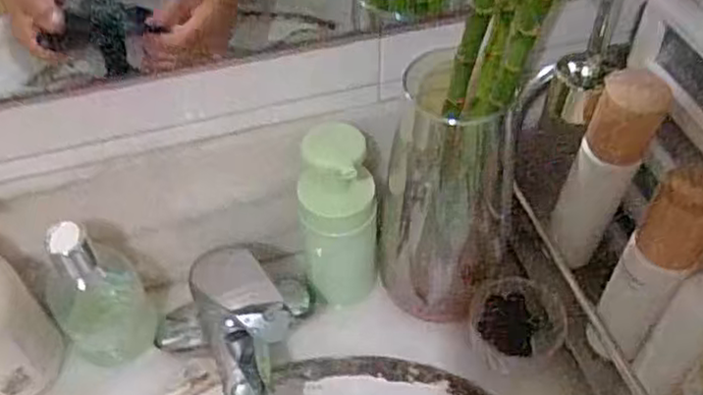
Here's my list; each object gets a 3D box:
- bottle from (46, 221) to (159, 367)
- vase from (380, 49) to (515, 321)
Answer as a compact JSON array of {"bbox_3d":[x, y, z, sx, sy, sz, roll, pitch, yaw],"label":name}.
[{"bbox_3d":[-0.190,0.066,0.506,0.067,0.133,0.053,-32,56,-23],"label":"bottle"},{"bbox_3d":[0.076,-0.018,0.492,0.091,0.211,0.108,12,51,11],"label":"vase"}]

